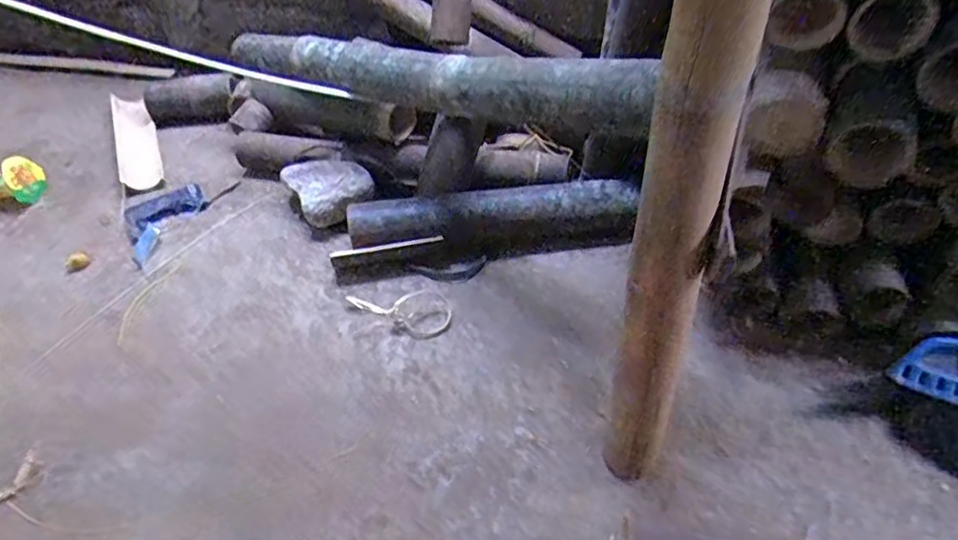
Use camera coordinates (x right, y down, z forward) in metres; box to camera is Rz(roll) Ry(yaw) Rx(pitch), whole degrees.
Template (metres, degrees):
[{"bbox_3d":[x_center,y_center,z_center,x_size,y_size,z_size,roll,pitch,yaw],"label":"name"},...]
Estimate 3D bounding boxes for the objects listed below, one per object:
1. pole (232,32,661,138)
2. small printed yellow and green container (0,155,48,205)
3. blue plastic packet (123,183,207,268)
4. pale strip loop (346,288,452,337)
[{"bbox_3d":[-0.114,-0.260,0.847,0.071,0.094,0.853,-34,38,-28],"label":"pole"},{"bbox_3d":[-0.770,-0.146,1.037,0.118,0.059,0.072,3,46,4],"label":"small printed yellow and green container"},{"bbox_3d":[-0.476,-0.076,0.983,0.118,0.012,0.132,-21,49,-18],"label":"blue plastic packet"},{"bbox_3d":[-0.101,0.041,0.850,0.143,0.022,0.064,22,50,21],"label":"pale strip loop"}]

